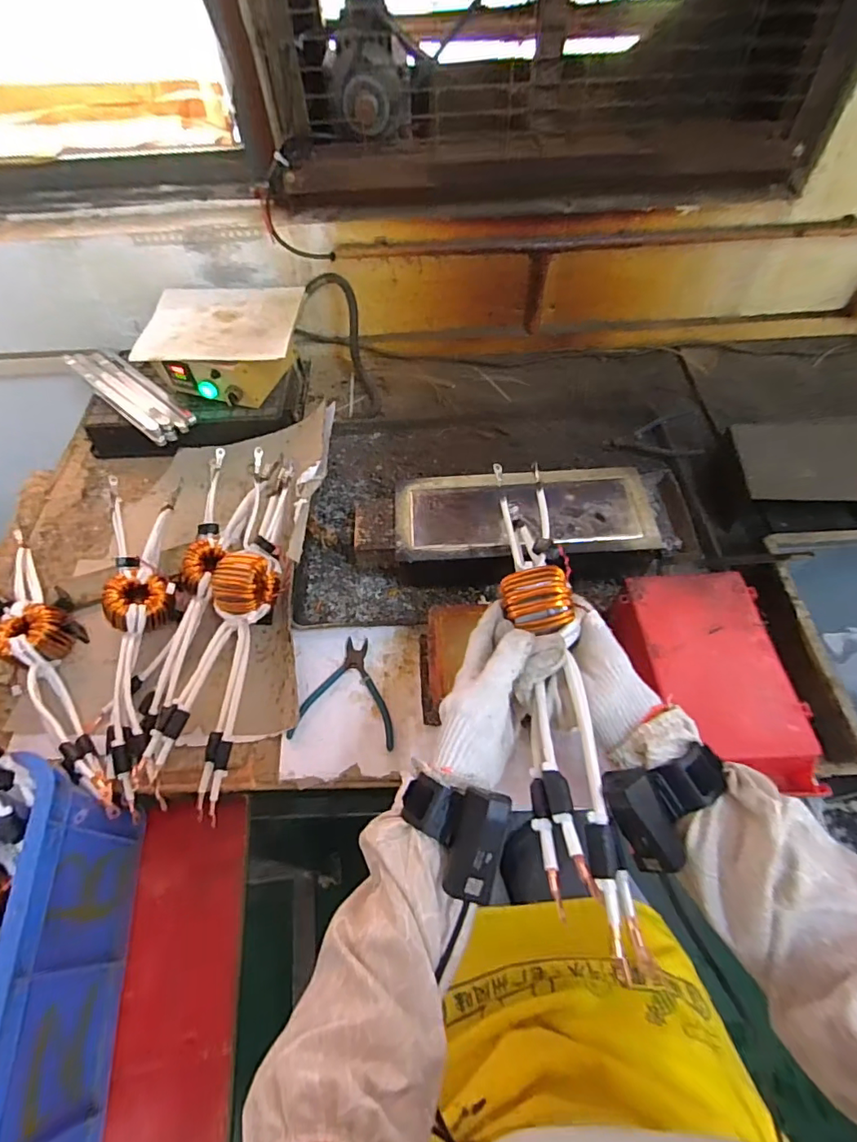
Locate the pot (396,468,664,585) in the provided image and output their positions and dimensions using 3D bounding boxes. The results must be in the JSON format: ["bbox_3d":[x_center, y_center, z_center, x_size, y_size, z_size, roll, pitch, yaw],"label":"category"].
[{"bbox_3d":[0.133,-0.059,0.720,0.350,0.101,0.143,-3,58,1],"label":"pot"}]

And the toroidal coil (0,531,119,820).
[{"bbox_3d":[-0.496,0.116,0.669,0.096,0.061,0.473,-37,63,-19],"label":"toroidal coil"}]

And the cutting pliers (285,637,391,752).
[{"bbox_3d":[-0.096,0.148,0.640,0.124,0.009,0.135,6,58,6],"label":"cutting pliers"}]

